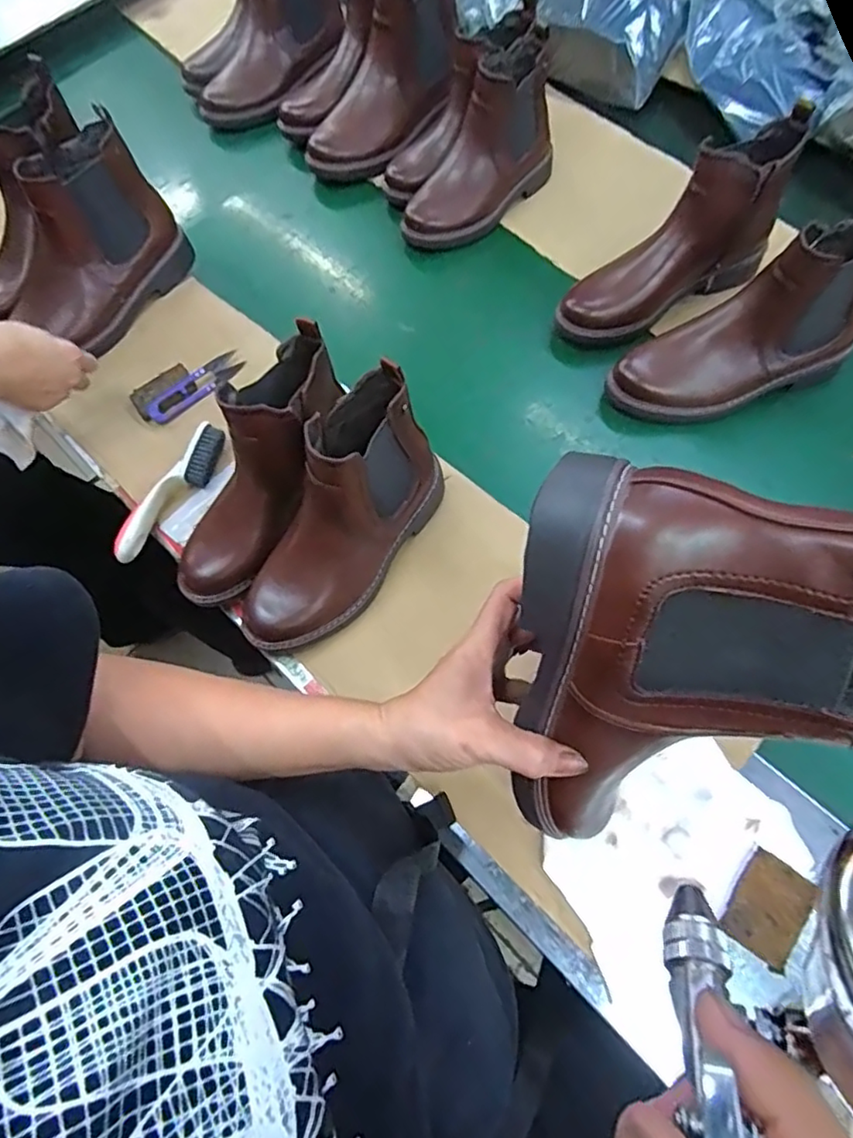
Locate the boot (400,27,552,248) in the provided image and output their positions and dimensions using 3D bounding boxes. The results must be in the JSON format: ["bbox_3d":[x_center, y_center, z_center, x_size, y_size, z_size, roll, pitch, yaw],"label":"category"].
[{"bbox_3d":[0.068,-0.523,0.763,0.086,0.158,0.221,40,71,19],"label":"boot"}]

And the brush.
[{"bbox_3d":[-0.261,-0.078,0.619,0.028,0.042,0.162,30,69,15],"label":"brush"}]

